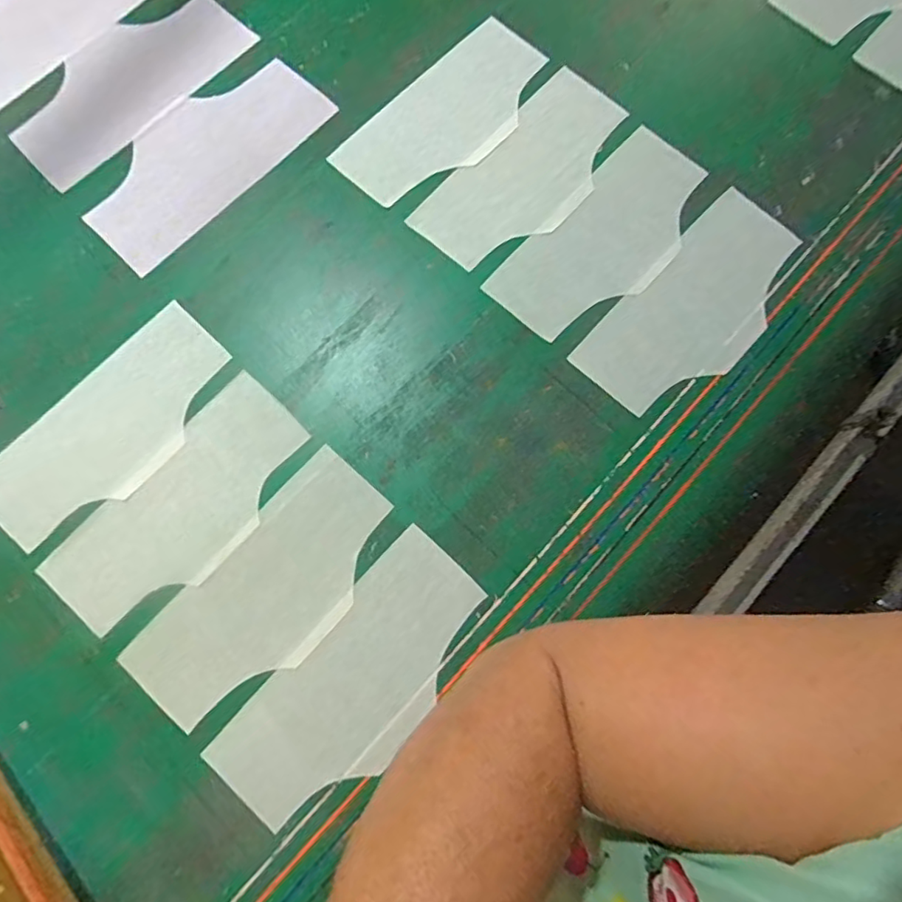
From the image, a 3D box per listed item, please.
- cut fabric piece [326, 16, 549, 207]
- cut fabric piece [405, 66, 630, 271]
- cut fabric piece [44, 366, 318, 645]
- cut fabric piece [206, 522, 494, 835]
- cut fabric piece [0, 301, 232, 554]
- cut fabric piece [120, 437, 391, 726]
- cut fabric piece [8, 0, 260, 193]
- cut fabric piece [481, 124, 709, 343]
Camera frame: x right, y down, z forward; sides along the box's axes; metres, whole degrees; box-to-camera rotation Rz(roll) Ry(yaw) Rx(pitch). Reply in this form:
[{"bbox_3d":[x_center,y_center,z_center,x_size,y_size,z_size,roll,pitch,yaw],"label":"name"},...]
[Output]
[{"bbox_3d":[-0.001,-0.400,0.685,0.129,0.007,0.276,44,81,11],"label":"cut fabric piece"},{"bbox_3d":[0.091,-0.321,0.660,0.132,0.009,0.280,41,80,10],"label":"cut fabric piece"},{"bbox_3d":[-0.267,0.059,0.583,0.129,0.005,0.275,41,81,11],"label":"cut fabric piece"},{"bbox_3d":[-0.087,0.218,0.544,0.125,0.009,0.281,42,83,9],"label":"cut fabric piece"},{"bbox_3d":[-0.354,-0.024,0.604,0.128,0.007,0.274,43,81,7],"label":"cut fabric piece"},{"bbox_3d":[-0.175,0.137,0.559,0.129,0.011,0.278,42,80,11],"label":"cut fabric piece"},{"bbox_3d":[-0.401,-0.462,0.711,0.301,0.010,0.156,-42,79,-9],"label":"cut fabric piece"},{"bbox_3d":[0.176,-0.238,0.641,0.127,0.008,0.272,42,80,11],"label":"cut fabric piece"}]

